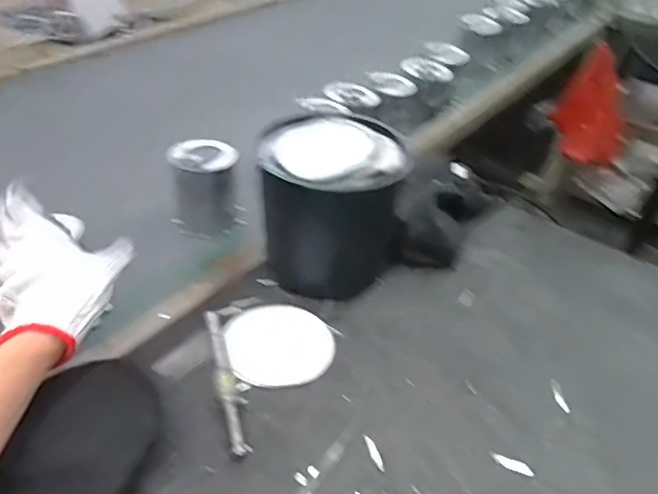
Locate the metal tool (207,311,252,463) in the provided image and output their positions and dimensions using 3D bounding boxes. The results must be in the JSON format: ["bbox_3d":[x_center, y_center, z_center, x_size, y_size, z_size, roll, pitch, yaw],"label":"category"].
[{"bbox_3d":[-0.112,0.135,0.613,0.022,0.024,0.191,-9,41,-16],"label":"metal tool"}]

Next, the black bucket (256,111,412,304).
[{"bbox_3d":[0.000,-0.053,0.730,0.166,0.184,0.146,-1,39,-7],"label":"black bucket"}]

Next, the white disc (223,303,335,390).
[{"bbox_3d":[-0.058,0.107,0.664,0.118,0.006,0.125,3,39,-2],"label":"white disc"}]

